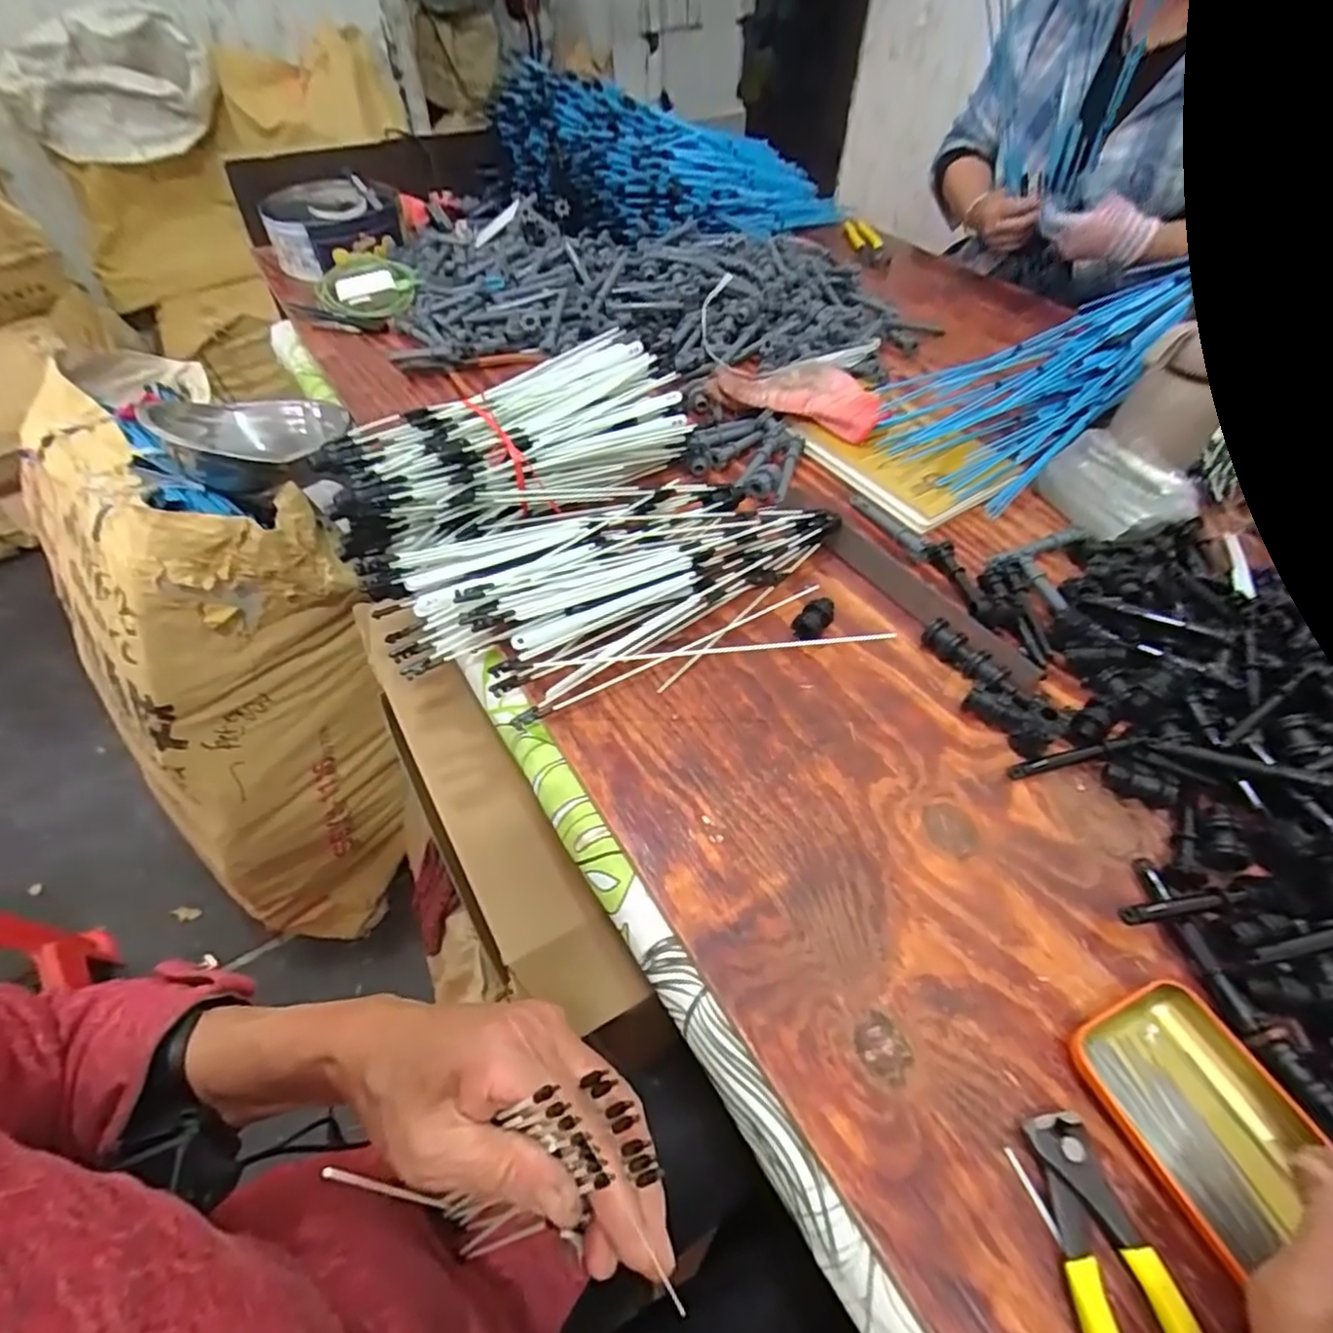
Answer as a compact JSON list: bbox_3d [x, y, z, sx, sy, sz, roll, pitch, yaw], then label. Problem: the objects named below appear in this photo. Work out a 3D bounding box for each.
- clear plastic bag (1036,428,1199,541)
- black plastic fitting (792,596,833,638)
[{"bbox_3d":[0.405,-0.166,0.599,0.083,0.041,0.117,-10,51,-9],"label":"clear plastic bag"},{"bbox_3d":[0.114,-0.037,0.510,0.034,0.017,0.021,-35,59,-26],"label":"black plastic fitting"}]

